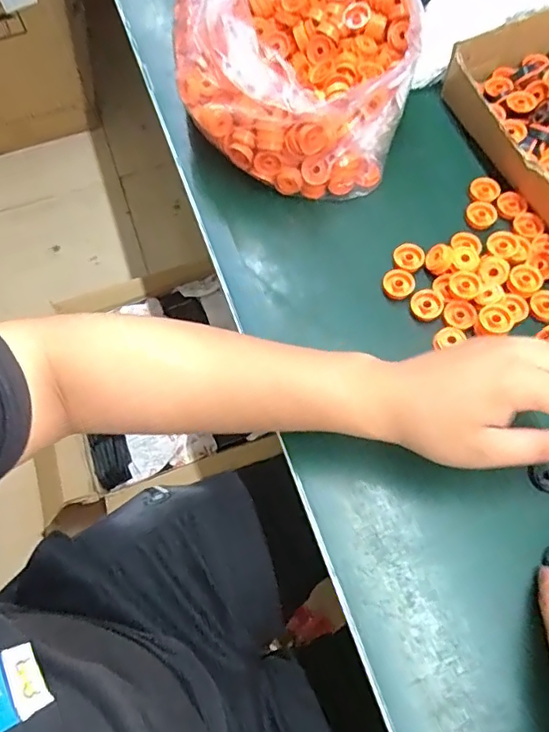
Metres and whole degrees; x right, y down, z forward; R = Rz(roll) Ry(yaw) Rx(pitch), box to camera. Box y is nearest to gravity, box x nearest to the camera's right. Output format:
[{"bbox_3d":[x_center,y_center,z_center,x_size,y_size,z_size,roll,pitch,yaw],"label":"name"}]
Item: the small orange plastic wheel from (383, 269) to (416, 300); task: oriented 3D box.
[{"bbox_3d":[0.107,-0.070,0.461,0.026,0.008,0.027,-1,65,2],"label":"small orange plastic wheel"}]

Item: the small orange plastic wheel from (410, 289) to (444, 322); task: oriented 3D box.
[{"bbox_3d":[0.128,-0.051,0.451,0.024,0.009,0.026,-1,65,2],"label":"small orange plastic wheel"}]

